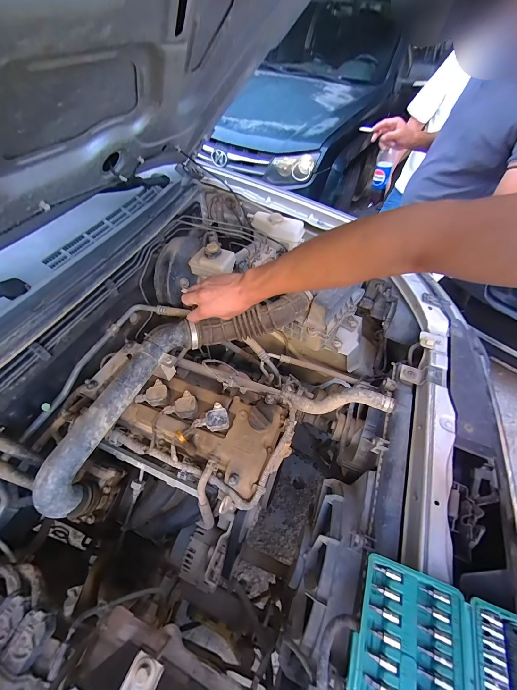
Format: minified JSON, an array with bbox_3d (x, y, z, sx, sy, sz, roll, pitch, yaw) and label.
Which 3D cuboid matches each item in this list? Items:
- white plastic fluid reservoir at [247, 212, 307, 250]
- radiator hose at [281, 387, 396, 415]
[{"bbox_3d":[0.053,-0.389,0.877,0.198,0.056,0.075,19,55,9],"label":"white plastic fluid reservoir"},{"bbox_3d":[0.178,0.132,0.640,0.254,0.069,0.041,-10,47,32],"label":"radiator hose"}]

